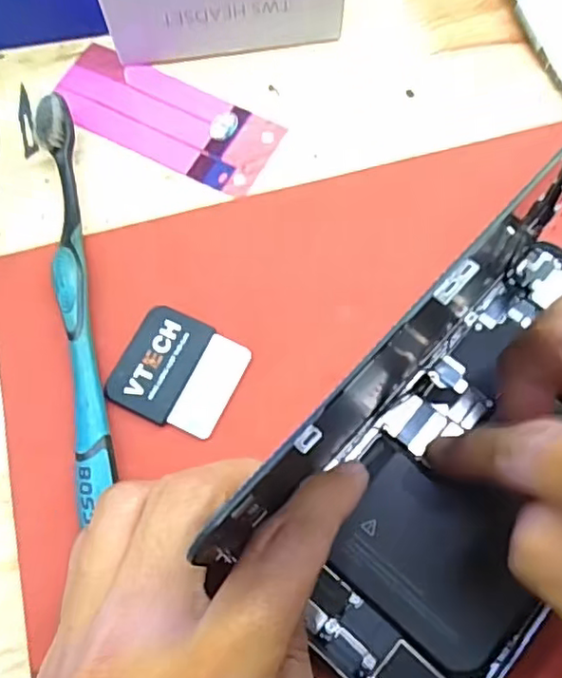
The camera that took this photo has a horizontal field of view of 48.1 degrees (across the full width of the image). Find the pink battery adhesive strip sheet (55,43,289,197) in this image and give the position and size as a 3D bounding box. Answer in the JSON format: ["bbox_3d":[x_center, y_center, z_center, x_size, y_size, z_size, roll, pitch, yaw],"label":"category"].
[{"bbox_3d":[-0.051,-0.096,0.273,0.100,0.004,0.040,25,75,9],"label":"pink battery adhesive strip sheet"}]

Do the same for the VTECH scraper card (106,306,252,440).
[{"bbox_3d":[-0.036,0.012,0.226,0.042,0.004,0.039,23,74,9],"label":"VTECH scraper card"}]

